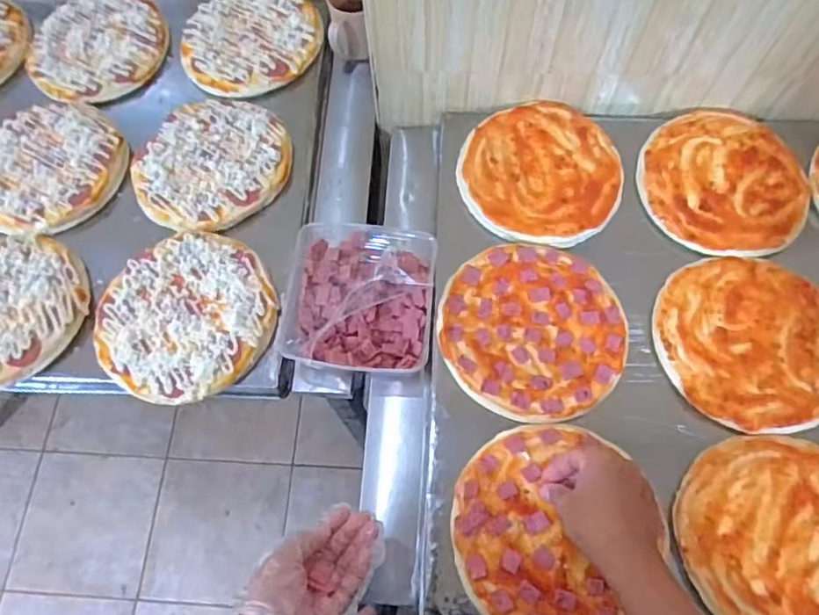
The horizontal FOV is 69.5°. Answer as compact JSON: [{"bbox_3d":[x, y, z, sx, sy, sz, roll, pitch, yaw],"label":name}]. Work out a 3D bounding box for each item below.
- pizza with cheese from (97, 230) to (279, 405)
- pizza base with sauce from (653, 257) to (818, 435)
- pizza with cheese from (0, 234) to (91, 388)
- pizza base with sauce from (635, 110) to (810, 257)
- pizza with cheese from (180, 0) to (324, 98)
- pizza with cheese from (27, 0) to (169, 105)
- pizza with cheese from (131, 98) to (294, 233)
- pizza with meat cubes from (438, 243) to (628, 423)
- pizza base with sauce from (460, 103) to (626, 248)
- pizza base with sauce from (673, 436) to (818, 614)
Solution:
[{"bbox_3d":[-0.251,0.006,0.663,0.192,0.016,0.194,-1,68,3],"label":"pizza with cheese"},{"bbox_3d":[0.371,0.035,0.644,0.190,0.010,0.191,-1,68,3],"label":"pizza base with sauce"},{"bbox_3d":[-0.476,-0.002,0.679,0.192,0.033,0.186,-1,68,3],"label":"pizza with cheese"},{"bbox_3d":[0.381,-0.155,0.717,0.185,0.011,0.193,-1,68,3],"label":"pizza base with sauce"},{"bbox_3d":[-0.224,-0.379,0.831,0.192,0.010,0.186,-1,68,3],"label":"pizza with cheese"},{"bbox_3d":[-0.454,-0.384,0.859,0.192,0.020,0.194,-1,68,3],"label":"pizza with cheese"},{"bbox_3d":[-0.248,-0.184,0.749,0.180,0.015,0.190,-1,68,3],"label":"pizza with cheese"},{"bbox_3d":[0.135,0.023,0.651,0.194,0.019,0.199,-1,68,3],"label":"pizza with meat cubes"},{"bbox_3d":[0.160,-0.166,0.727,0.190,0.017,0.191,-1,68,3],"label":"pizza base with sauce"},{"bbox_3d":[0.360,0.223,0.560,0.190,0.014,0.195,-1,68,3],"label":"pizza base with sauce"}]

